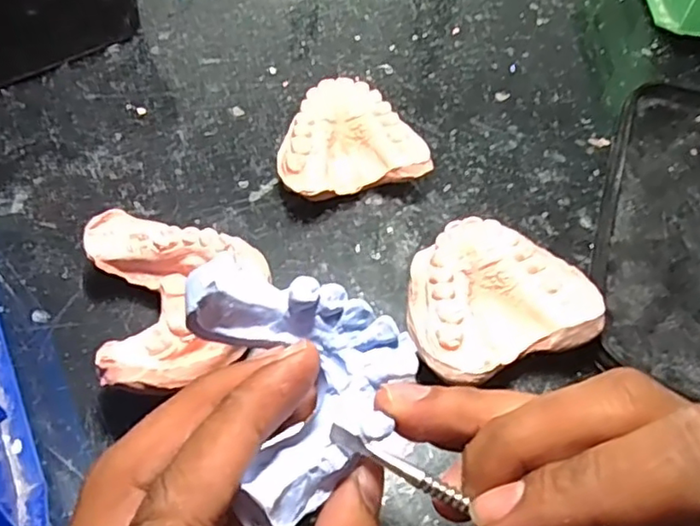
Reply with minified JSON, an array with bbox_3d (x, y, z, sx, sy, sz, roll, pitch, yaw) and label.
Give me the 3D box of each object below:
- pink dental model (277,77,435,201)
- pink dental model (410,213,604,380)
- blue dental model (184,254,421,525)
[{"bbox_3d":[-0.002,-0.056,0.290,0.066,0.025,0.057,-11,57,-11],"label":"pink dental model"},{"bbox_3d":[0.055,0.015,0.244,0.074,0.027,0.060,-18,59,-15],"label":"pink dental model"},{"bbox_3d":[-0.009,0.027,0.157,0.052,0.028,0.061,-17,59,-14],"label":"blue dental model"}]

